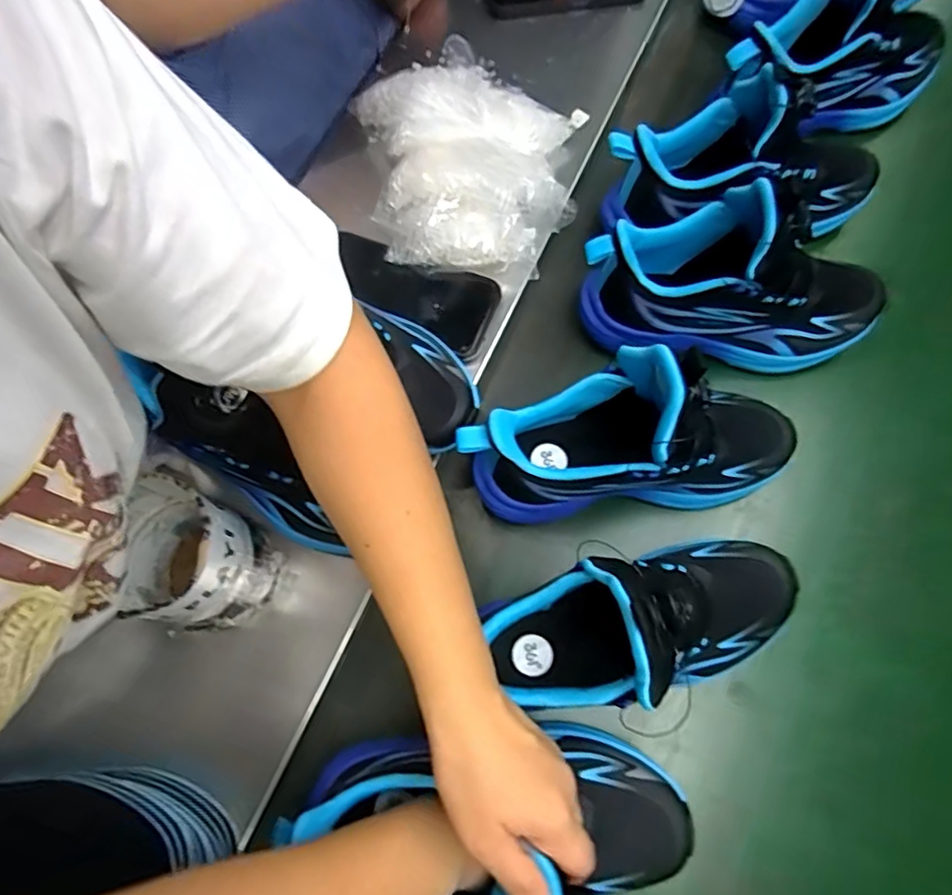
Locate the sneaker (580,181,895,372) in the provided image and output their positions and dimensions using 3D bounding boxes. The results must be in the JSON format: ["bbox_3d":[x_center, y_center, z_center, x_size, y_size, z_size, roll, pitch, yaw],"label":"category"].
[{"bbox_3d":[0.204,-0.128,0.463,0.238,0.127,0.091,9,74,2],"label":"sneaker"}]

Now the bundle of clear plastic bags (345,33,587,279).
[{"bbox_3d":[-0.007,-0.240,0.528,0.186,0.075,0.186,0,74,0],"label":"bundle of clear plastic bags"}]

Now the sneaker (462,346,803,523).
[{"bbox_3d":[0.110,-0.006,0.419,0.241,0.139,0.091,-6,74,-2],"label":"sneaker"}]

